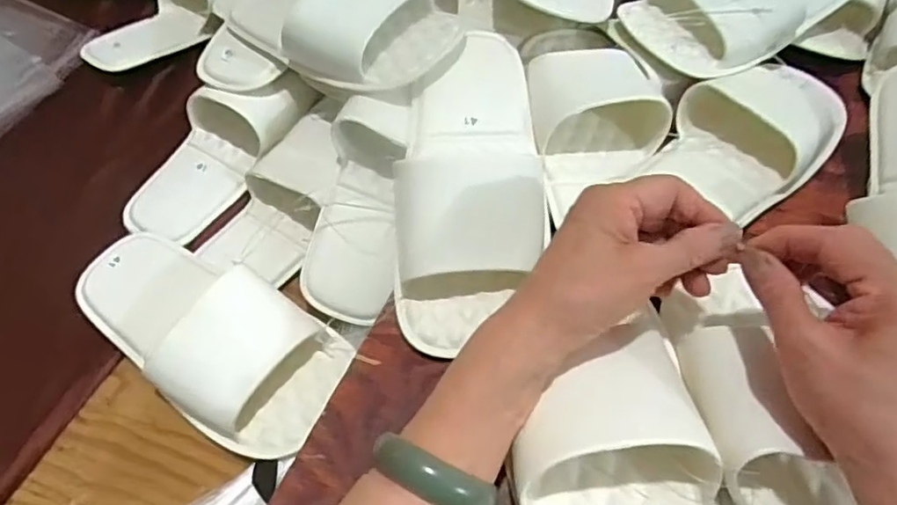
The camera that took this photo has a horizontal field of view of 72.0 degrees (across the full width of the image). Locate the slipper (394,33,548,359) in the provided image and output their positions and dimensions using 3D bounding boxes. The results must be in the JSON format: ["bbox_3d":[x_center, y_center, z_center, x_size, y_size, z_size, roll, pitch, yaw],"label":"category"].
[{"bbox_3d":[0.017,-0.055,0.422,0.091,0.079,0.233,1,54,6],"label":"slipper"}]

